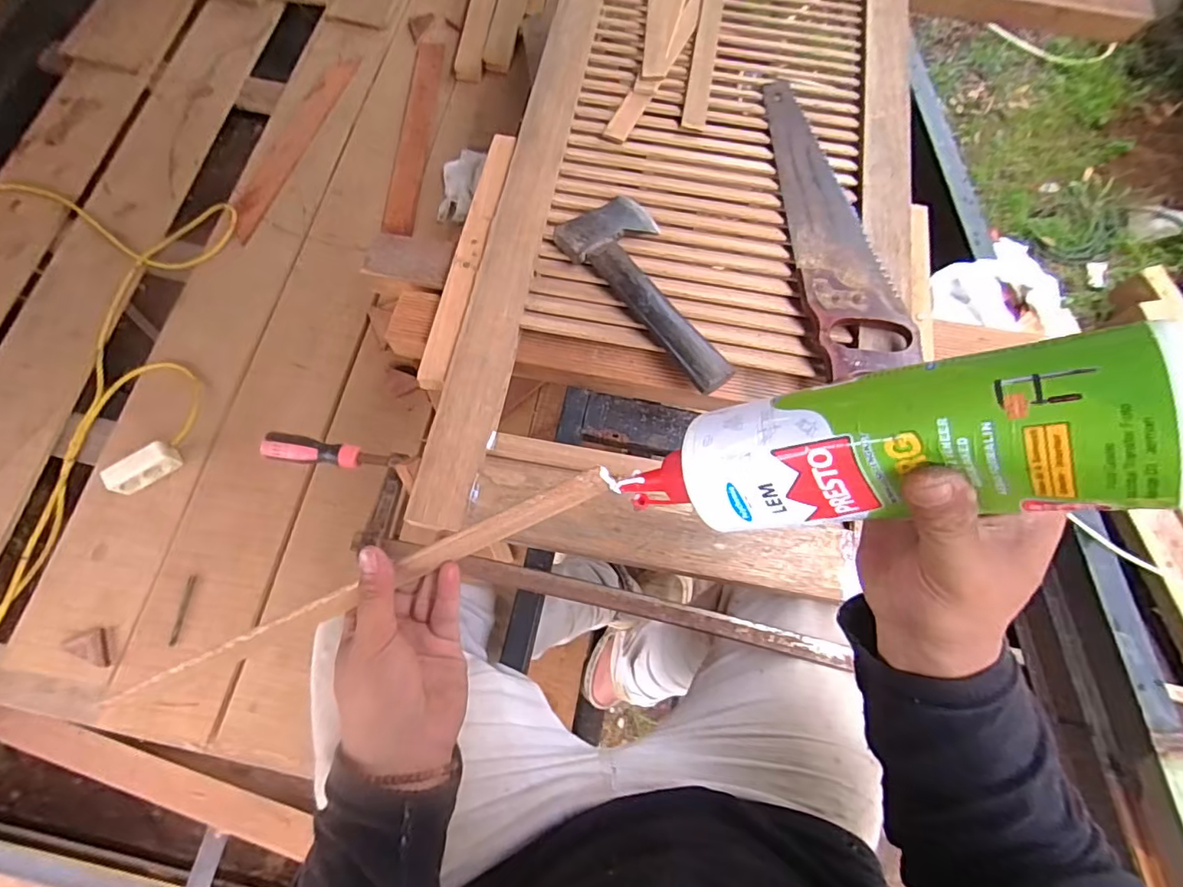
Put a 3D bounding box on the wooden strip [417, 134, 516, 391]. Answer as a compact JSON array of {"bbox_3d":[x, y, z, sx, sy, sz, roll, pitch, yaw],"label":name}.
[{"bbox_3d":[-0.145,-0.231,0.644,0.036,0.013,0.355,10,71,2],"label":"wooden strip"}]

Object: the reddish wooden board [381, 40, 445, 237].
[{"bbox_3d":[-0.417,-0.739,1.278,0.070,0.009,0.576,3,71,0],"label":"reddish wooden board"}]

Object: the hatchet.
[{"bbox_3d":[0.081,-0.177,0.621,0.109,0.031,0.262,-37,76,-12],"label":"hatchet"}]

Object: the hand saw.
[{"bbox_3d":[0.286,-0.280,0.653,0.102,0.031,0.438,-5,72,-3],"label":"hand saw"}]

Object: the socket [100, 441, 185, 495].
[{"bbox_3d":[-0.794,0.047,0.954,0.114,0.036,0.052,-31,75,-11],"label":"socket"}]

